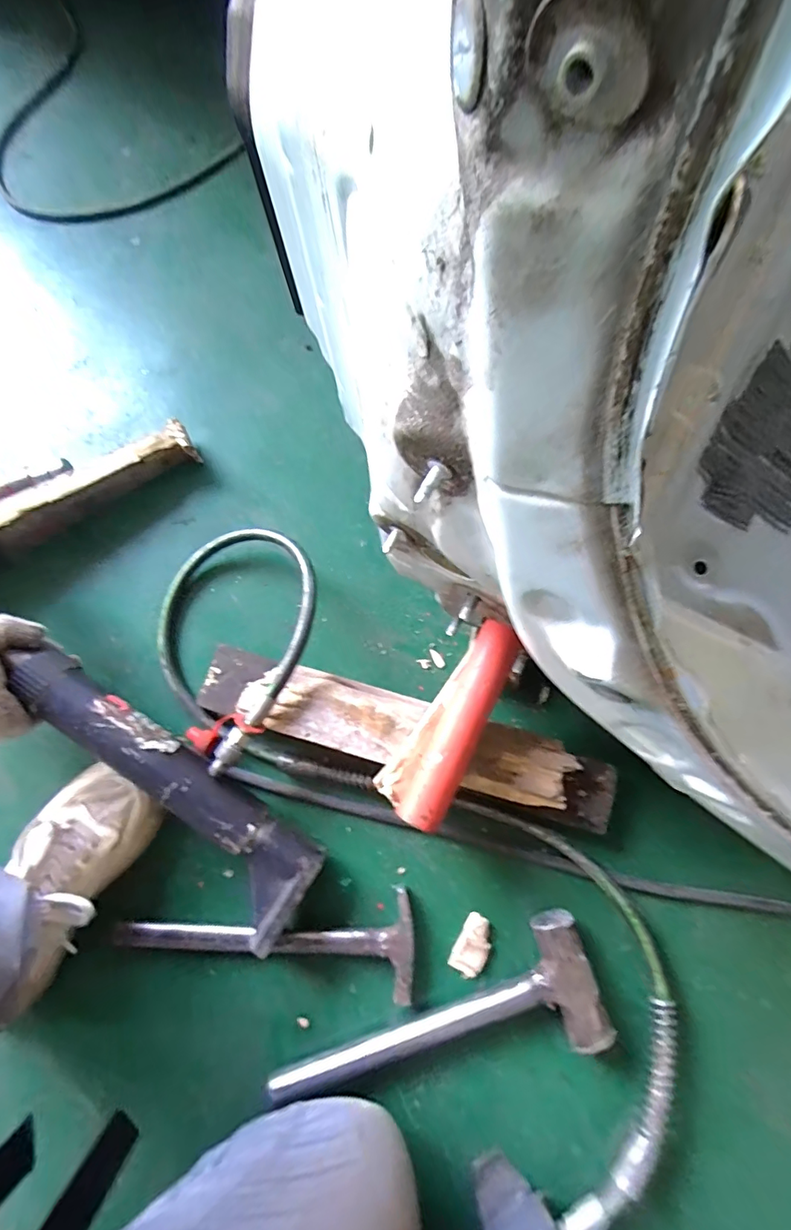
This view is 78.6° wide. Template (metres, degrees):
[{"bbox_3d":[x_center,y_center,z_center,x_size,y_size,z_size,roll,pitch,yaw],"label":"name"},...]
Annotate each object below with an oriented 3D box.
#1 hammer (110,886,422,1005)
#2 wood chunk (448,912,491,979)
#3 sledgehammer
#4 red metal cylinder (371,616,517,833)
[{"bbox_3d":[-0.129,0.340,0.481,0.293,0.026,0.094,-5,75,-2],"label":"hammer"},{"bbox_3d":[0.078,0.336,0.492,0.031,0.013,0.054,28,77,6],"label":"wood chunk"},{"bbox_3d":[0.039,0.391,0.452,0.310,0.044,0.107,-19,76,-6],"label":"sledgehammer"},{"bbox_3d":[0.056,0.101,0.456,0.066,0.058,0.193,30,76,8],"label":"red metal cylinder"}]

